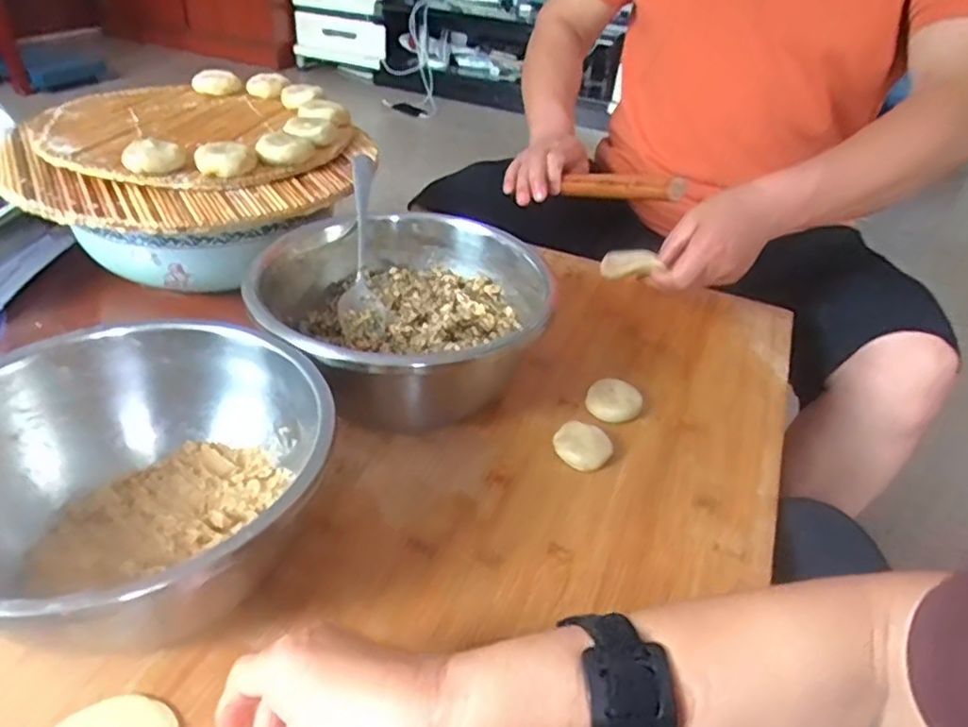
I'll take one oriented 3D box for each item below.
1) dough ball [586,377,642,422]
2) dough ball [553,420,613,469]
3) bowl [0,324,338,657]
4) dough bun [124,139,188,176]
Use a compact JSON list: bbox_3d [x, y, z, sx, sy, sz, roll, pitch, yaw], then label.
[{"bbox_3d":[0.114,0.034,0.585,0.046,0.015,0.044,4,36,-3],"label":"dough ball"},{"bbox_3d":[0.079,0.068,0.536,0.045,0.019,0.039,14,37,11],"label":"dough ball"},{"bbox_3d":[-0.208,0.077,0.408,0.196,0.113,0.232,29,42,28],"label":"bowl"},{"bbox_3d":[-0.314,-0.198,0.631,0.052,0.017,0.052,-14,41,-25],"label":"dough bun"}]

